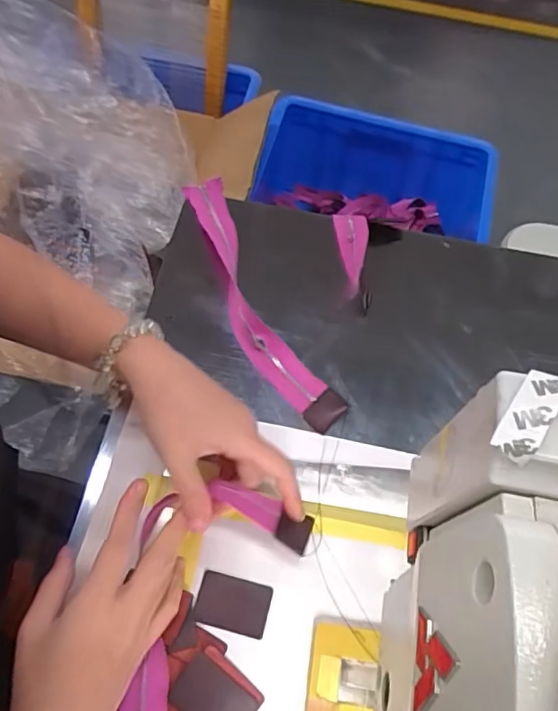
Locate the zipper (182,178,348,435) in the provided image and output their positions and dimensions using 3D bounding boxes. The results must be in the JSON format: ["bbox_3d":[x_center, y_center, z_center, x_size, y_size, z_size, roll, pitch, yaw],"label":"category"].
[{"bbox_3d":[-0.027,-0.057,0.508,0.053,0.024,0.282,-21,68,-13],"label":"zipper"}]

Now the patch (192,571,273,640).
[{"bbox_3d":[-0.033,0.179,0.395,0.051,0.004,0.035,14,64,3],"label":"patch"}]

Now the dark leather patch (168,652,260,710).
[{"bbox_3d":[-0.044,0.231,0.368,0.052,0.004,0.037,34,67,12],"label":"dark leather patch"}]

